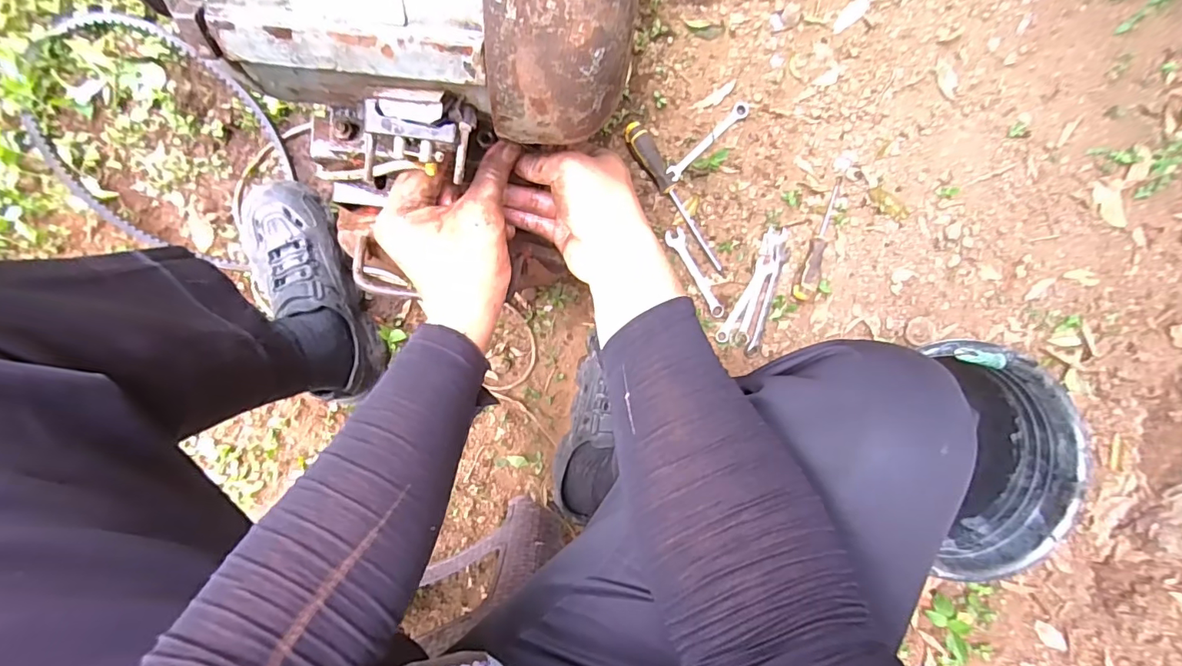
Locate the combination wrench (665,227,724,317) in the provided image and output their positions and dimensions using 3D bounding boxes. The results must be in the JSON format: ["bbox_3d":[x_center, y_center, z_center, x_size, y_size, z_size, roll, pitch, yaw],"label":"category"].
[{"bbox_3d":[0.159,-0.090,0.756,0.027,0.008,0.149,-32,94,0],"label":"combination wrench"}]

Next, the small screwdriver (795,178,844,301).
[{"bbox_3d":[0.349,-0.141,0.753,0.030,0.035,0.188,15,92,-3],"label":"small screwdriver"}]

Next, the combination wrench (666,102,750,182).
[{"bbox_3d":[0.174,-0.283,0.739,0.154,0.015,0.022,-43,94,0],"label":"combination wrench"}]

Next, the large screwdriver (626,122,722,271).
[{"bbox_3d":[0.126,-0.198,0.734,0.026,0.027,0.245,-35,94,0],"label":"large screwdriver"}]

